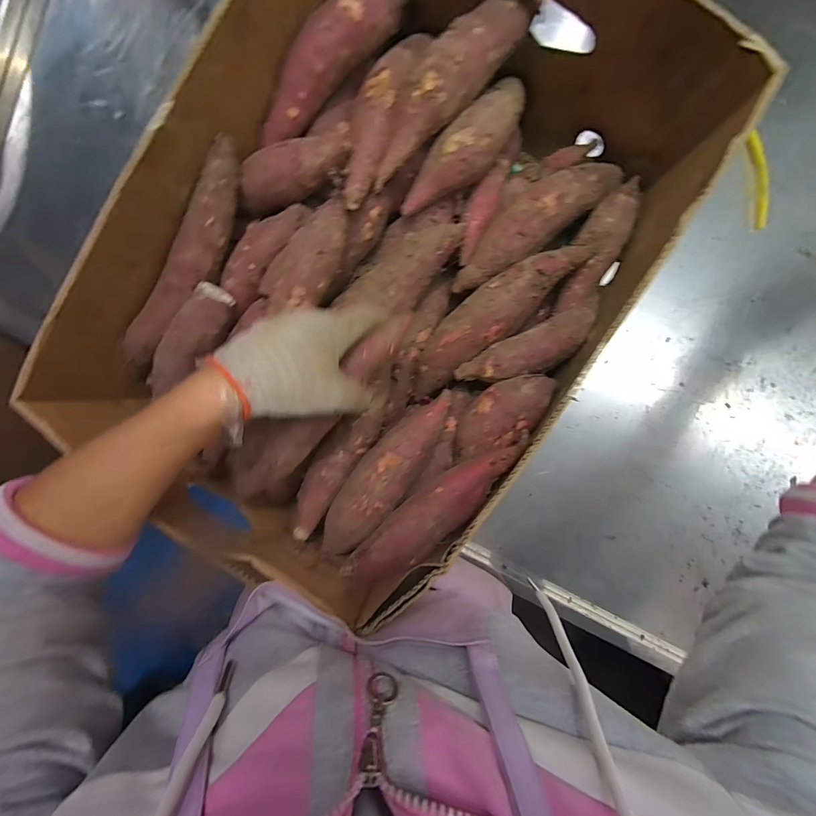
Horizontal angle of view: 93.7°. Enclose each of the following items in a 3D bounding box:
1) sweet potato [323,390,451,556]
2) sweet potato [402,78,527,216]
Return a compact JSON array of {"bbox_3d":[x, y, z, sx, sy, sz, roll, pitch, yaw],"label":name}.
[{"bbox_3d":[-0.023,0.063,0.367,0.054,0.049,0.180,37,98,0],"label":"sweet potato"},{"bbox_3d":[0.059,-0.249,0.366,0.048,0.046,0.167,44,98,-1],"label":"sweet potato"}]

